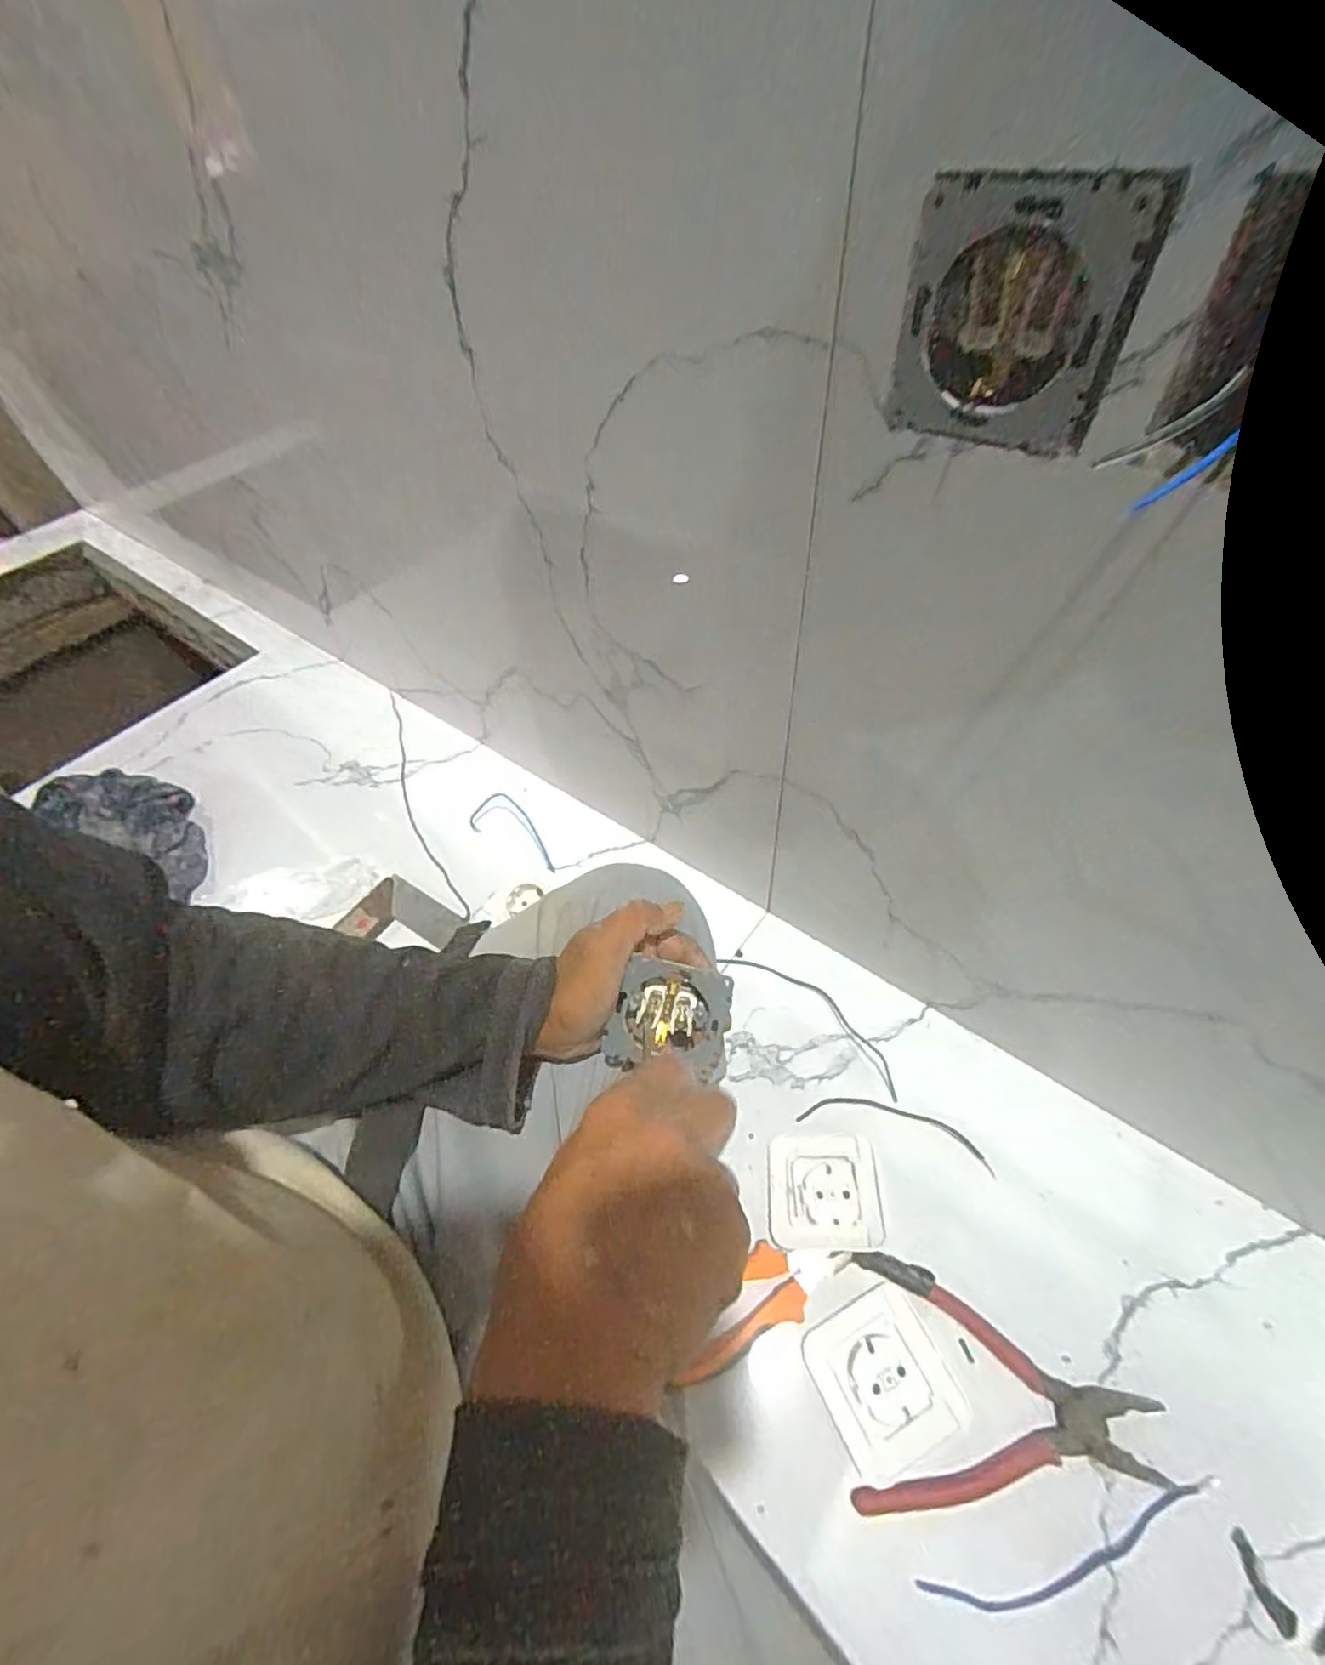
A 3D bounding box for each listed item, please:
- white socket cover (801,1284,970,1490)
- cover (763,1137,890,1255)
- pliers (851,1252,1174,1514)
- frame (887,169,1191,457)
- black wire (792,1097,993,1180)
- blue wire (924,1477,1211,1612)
[{"bbox_3d":[0.140,0.346,0.392,0.078,0.015,0.080,-24,54,-13],"label":"white socket cover"},{"bbox_3d":[0.119,0.264,0.458,0.080,0.012,0.079,-8,38,9],"label":"cover"},{"bbox_3d":[0.211,0.356,0.382,0.174,0.011,0.125,8,54,11],"label":"pliers"},{"bbox_3d":[0.121,-0.176,0.215,0.073,0.071,0.015,25,59,22],"label":"frame"},{"bbox_3d":[0.183,0.232,0.487,0.144,0.004,0.028,10,54,13],"label":"black wire"},{"bbox_3d":[0.237,0.407,0.349,0.183,0.004,0.021,-13,53,-5],"label":"blue wire"}]

